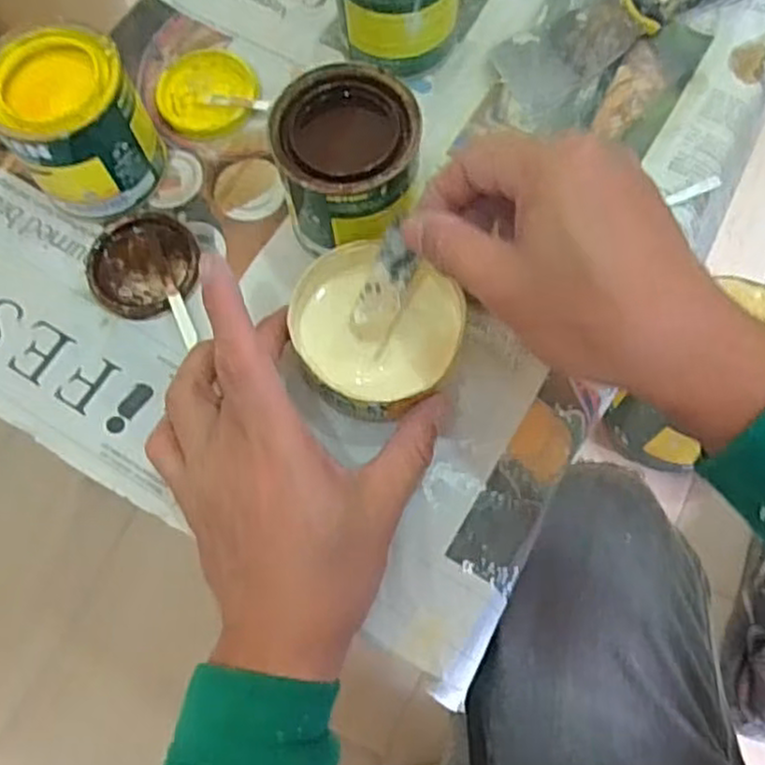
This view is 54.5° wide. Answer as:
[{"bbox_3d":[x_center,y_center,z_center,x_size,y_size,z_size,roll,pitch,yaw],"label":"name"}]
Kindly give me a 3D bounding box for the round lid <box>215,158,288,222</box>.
[{"bbox_3d":[-0.076,-0.112,0.428,0.039,0.004,0.041,-5,71,1],"label":"round lid"}]

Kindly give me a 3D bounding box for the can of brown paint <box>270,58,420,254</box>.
[{"bbox_3d":[-0.017,-0.106,0.378,0.069,0.067,0.079,7,72,5],"label":"can of brown paint"}]

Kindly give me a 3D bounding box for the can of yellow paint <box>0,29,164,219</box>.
[{"bbox_3d":[-0.163,-0.137,0.401,0.071,0.074,0.068,-32,73,-8],"label":"can of yellow paint"}]

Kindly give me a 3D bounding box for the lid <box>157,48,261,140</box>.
[{"bbox_3d":[-0.106,-0.177,0.451,0.059,0.007,0.061,-1,71,2],"label":"lid"}]

